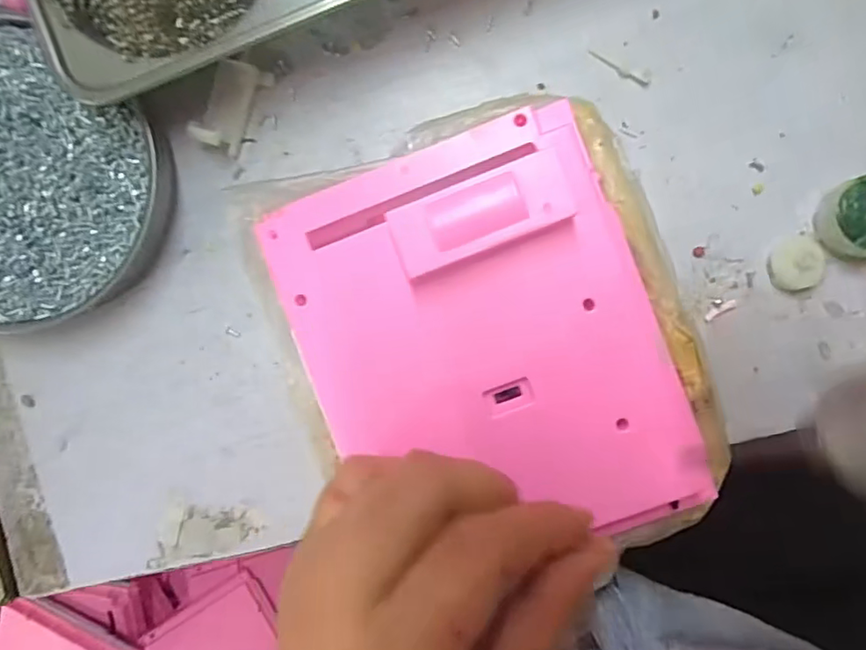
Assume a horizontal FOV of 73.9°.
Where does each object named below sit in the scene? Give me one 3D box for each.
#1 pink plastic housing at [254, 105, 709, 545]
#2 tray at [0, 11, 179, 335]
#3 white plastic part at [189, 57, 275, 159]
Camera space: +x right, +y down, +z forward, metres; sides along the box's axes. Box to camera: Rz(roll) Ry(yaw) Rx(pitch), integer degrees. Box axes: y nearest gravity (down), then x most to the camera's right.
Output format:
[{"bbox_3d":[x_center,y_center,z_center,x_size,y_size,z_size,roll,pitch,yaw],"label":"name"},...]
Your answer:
[{"bbox_3d":[0.016,0.007,0.204,0.124,0.024,0.146,-20,91,5],"label":"pink plastic housing"},{"bbox_3d":[-0.190,-0.062,0.263,0.133,0.024,0.123,0,93,4],"label":"tray"},{"bbox_3d":[-0.093,-0.100,0.260,0.023,0.018,0.041,24,95,3],"label":"white plastic part"}]

